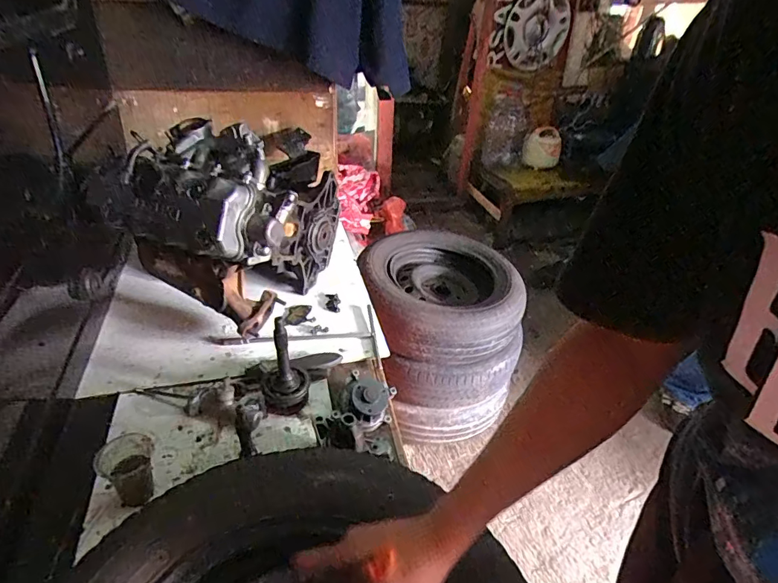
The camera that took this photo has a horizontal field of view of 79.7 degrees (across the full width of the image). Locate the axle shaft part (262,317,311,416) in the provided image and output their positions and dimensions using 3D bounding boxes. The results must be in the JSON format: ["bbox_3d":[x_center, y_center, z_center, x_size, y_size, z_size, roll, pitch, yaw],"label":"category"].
[{"bbox_3d":[-0.173,0.124,0.778,0.075,0.171,0.073,-2,37,-9],"label":"axle shaft part"}]

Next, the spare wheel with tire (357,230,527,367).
[{"bbox_3d":[0.163,-0.004,1.477,0.476,0.191,0.480,1,36,-1],"label":"spare wheel with tire"}]

